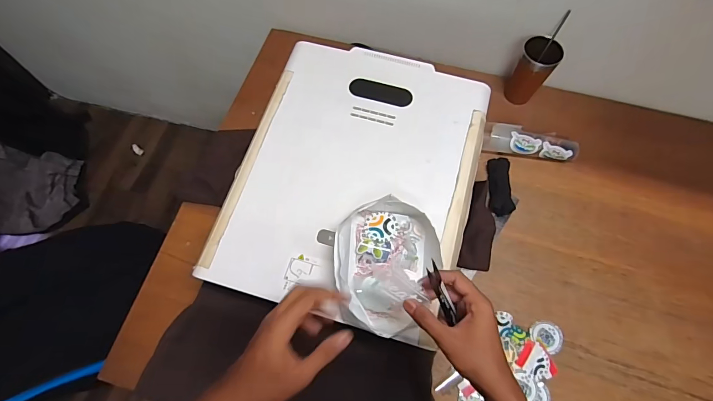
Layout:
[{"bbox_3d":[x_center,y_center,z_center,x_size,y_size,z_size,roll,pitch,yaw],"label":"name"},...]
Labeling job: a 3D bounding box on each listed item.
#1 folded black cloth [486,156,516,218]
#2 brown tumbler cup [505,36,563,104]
[{"bbox_3d":[0.312,-0.031,0.806,0.048,0.014,0.128,3,68,1],"label":"folded black cloth"},{"bbox_3d":[0.397,-0.291,0.845,0.077,0.134,0.080,0,68,0],"label":"brown tumbler cup"}]

